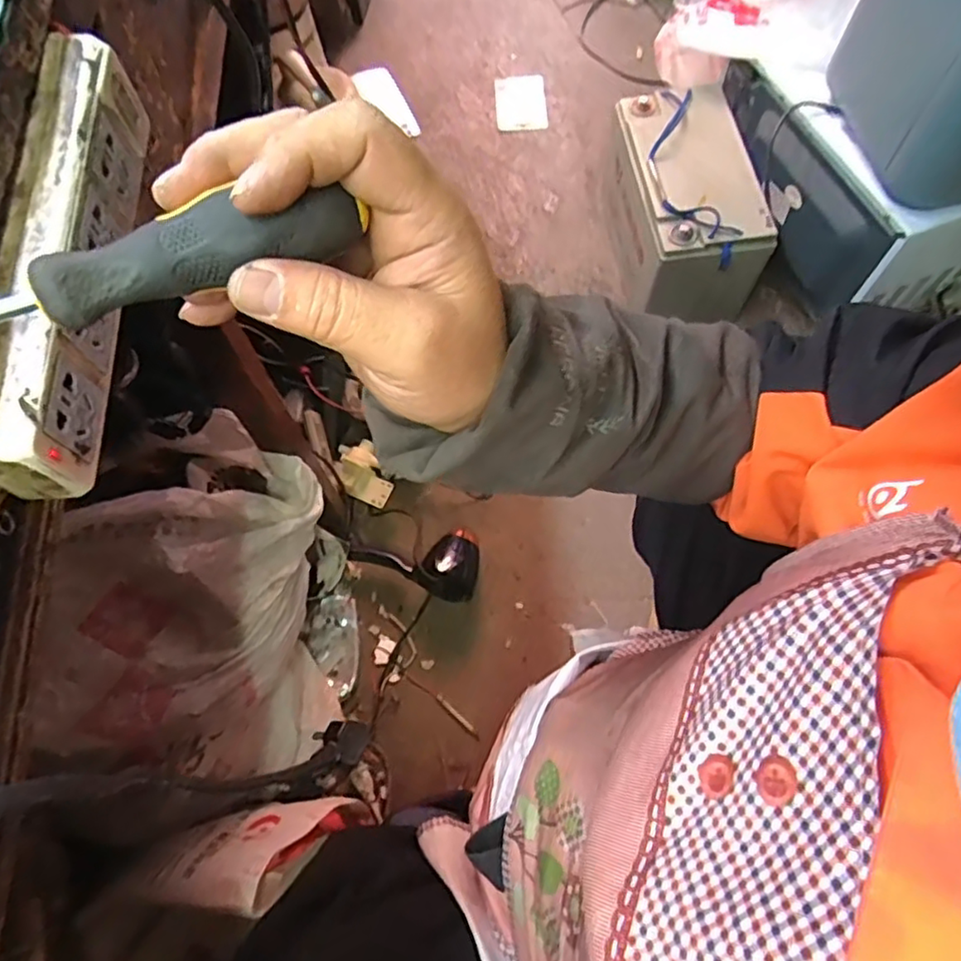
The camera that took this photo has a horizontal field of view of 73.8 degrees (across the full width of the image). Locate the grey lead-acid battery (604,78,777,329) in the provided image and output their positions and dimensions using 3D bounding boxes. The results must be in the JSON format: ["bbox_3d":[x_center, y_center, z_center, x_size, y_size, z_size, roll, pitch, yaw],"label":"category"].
[{"bbox_3d":[0.328,-0.456,1.082,0.201,0.213,0.357,-5,68,0],"label":"grey lead-acid battery"}]

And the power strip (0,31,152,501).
[{"bbox_3d":[-0.181,-0.097,0.279,0.031,0.049,0.212,-4,68,1],"label":"power strip"}]

